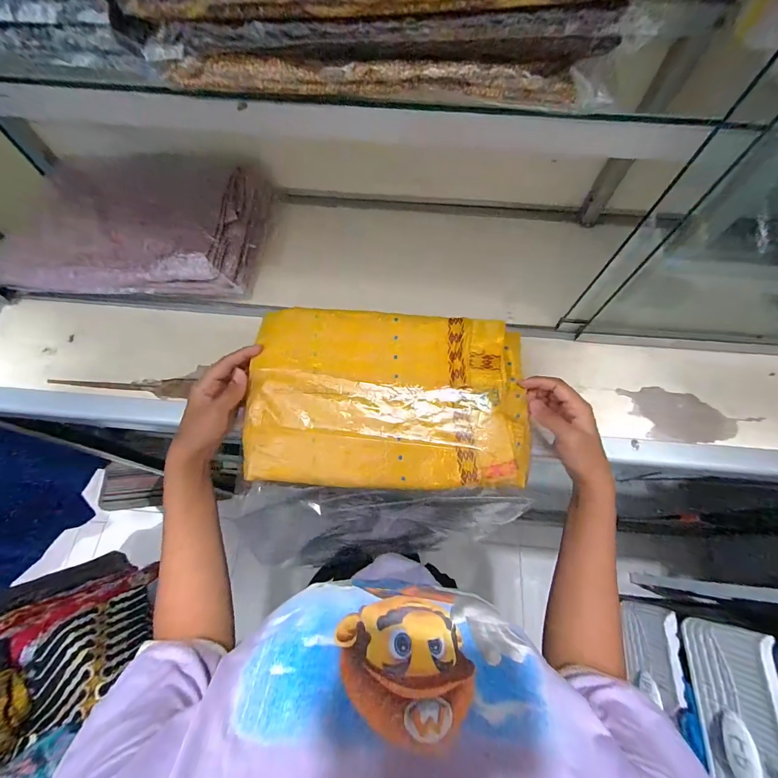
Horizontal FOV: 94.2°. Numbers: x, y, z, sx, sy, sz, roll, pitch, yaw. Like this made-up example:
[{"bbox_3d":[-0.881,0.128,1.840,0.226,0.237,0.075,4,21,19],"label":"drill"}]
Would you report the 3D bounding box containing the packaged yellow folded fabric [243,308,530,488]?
[{"bbox_3d":[-0.002,0.008,0.399,0.301,0.045,0.188,4,67,1],"label":"packaged yellow folded fabric"}]

